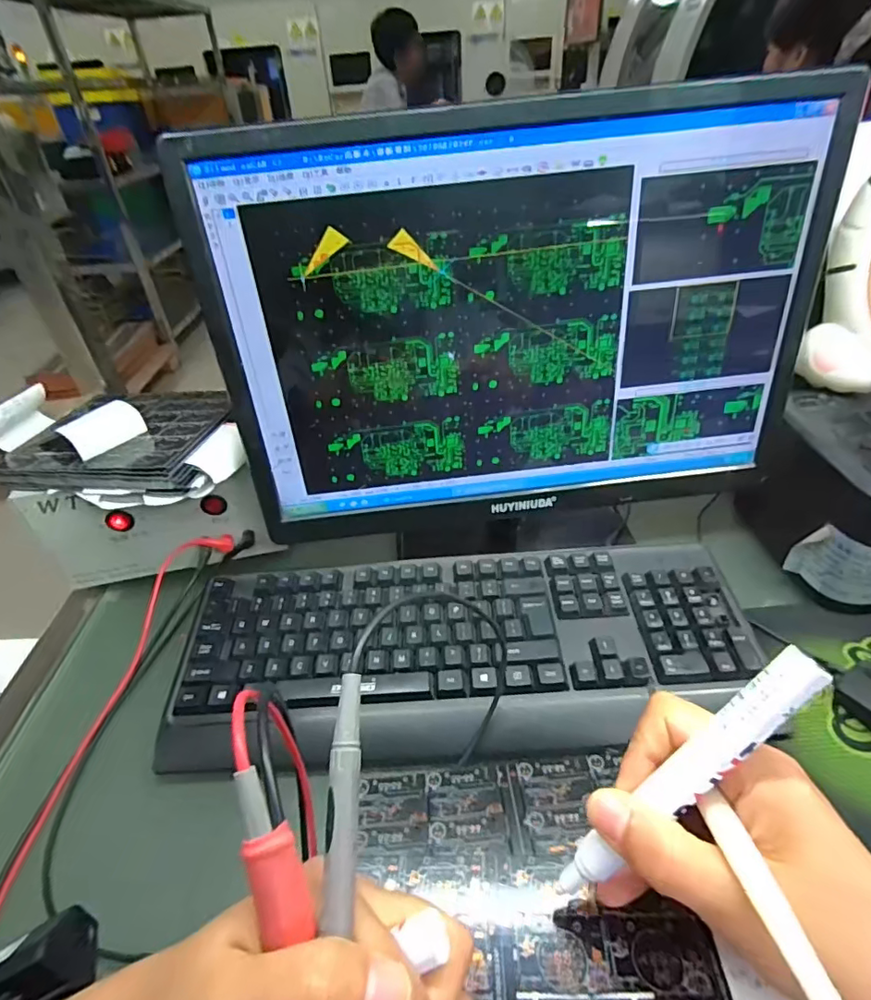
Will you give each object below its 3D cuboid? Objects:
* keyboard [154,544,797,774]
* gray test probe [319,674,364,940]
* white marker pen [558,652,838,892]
[{"bbox_3d":[0.023,0.114,0.409,0.430,0.038,0.159,-4,39,0],"label":"keyboard"},{"bbox_3d":[-0.029,0.126,0.156,0.010,0.008,0.140,-2,64,2],"label":"gray test probe"},{"bbox_3d":[0.091,0.104,0.193,0.014,0.128,0.016,20,22,-39],"label":"white marker pen"}]

